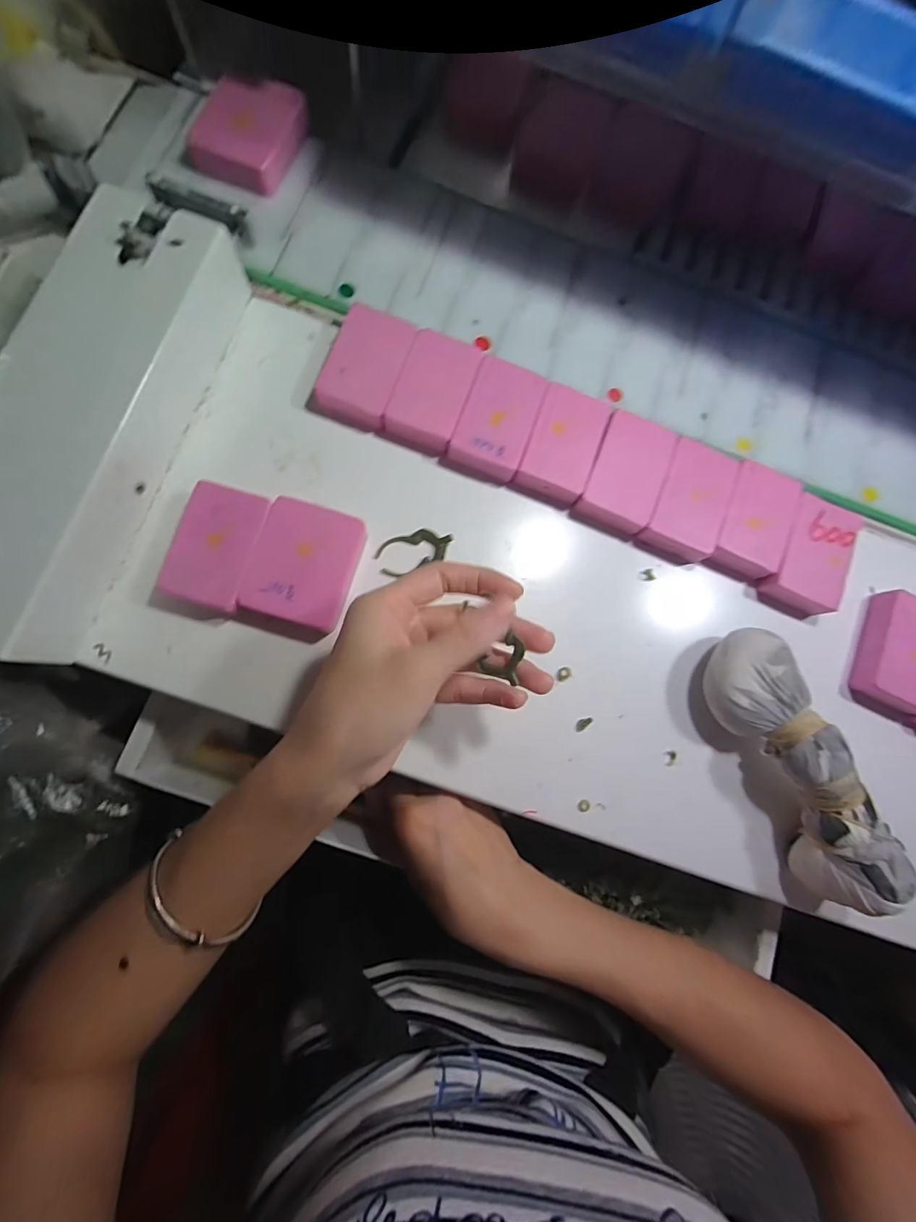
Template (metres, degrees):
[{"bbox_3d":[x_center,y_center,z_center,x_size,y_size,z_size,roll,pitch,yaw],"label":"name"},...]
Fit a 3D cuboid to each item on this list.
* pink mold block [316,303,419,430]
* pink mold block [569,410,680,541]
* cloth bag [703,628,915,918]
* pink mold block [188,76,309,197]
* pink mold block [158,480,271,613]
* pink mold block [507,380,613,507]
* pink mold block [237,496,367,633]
[{"bbox_3d":[-0.058,-0.152,0.281,0.044,0.014,0.074,19,81,-3],"label":"pink mold block"},{"bbox_3d":[0.109,-0.088,0.288,0.046,0.016,0.075,24,81,-2],"label":"pink mold block"},{"bbox_3d":[0.190,0.086,0.254,0.042,0.049,0.151,-23,85,-8],"label":"cloth bag"},{"bbox_3d":[-0.135,-0.314,0.292,0.055,0.017,0.076,17,81,-3],"label":"pink mold block"},{"bbox_3d":[-0.137,-0.036,0.255,0.041,0.020,0.067,15,81,-4],"label":"pink mold block"},{"bbox_3d":[0.067,-0.105,0.286,0.044,0.013,0.071,22,81,-2],"label":"pink mold block"},{"bbox_3d":[-0.088,-0.026,0.259,0.057,0.019,0.069,16,81,-3],"label":"pink mold block"}]

